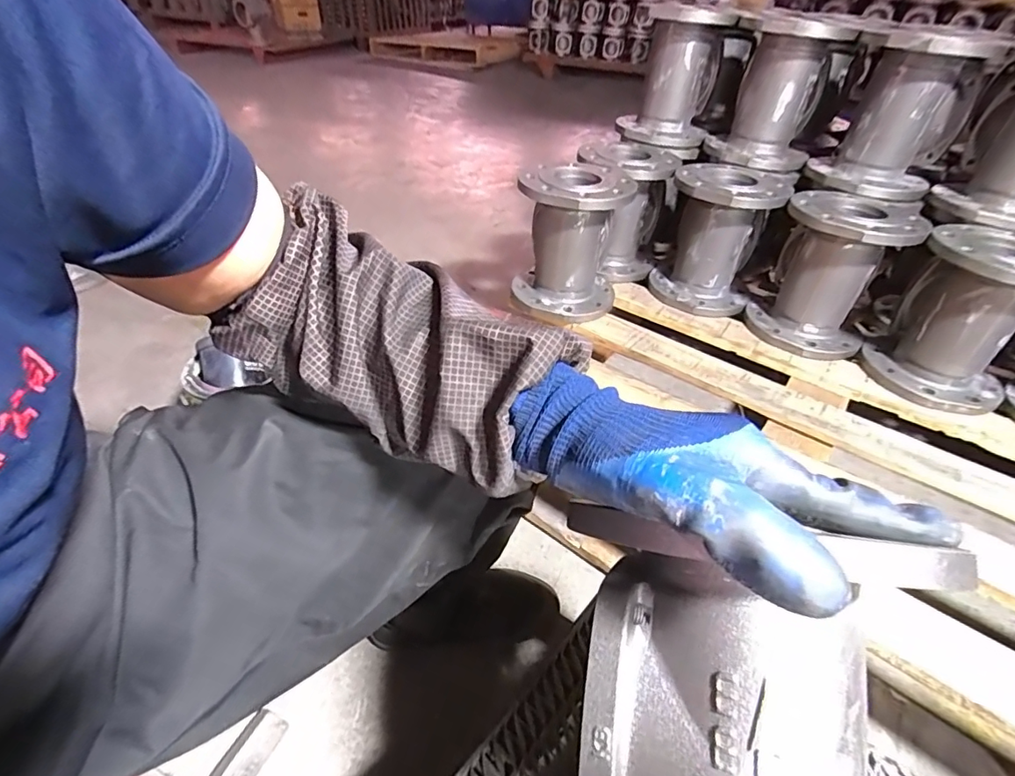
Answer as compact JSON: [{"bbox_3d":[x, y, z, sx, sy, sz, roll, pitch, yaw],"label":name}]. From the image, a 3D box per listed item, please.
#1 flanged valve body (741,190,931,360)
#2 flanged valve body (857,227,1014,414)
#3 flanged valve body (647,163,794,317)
[{"bbox_3d":[0.526,-0.183,0.819,0.175,0.220,0.163,28,46,26],"label":"flanged valve body"},{"bbox_3d":[0.680,-0.102,0.730,0.164,0.218,0.182,-17,45,-22],"label":"flanged valve body"},{"bbox_3d":[0.371,-0.270,0.904,0.171,0.216,0.162,8,41,5],"label":"flanged valve body"}]

